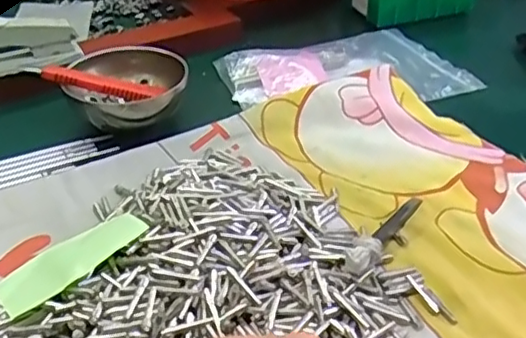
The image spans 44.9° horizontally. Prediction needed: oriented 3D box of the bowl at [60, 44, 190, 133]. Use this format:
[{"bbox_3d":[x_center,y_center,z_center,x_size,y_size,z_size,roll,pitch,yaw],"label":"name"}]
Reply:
[{"bbox_3d":[-0.120,-0.070,0.573,0.100,0.054,0.100,0,36,0],"label":"bowl"}]

